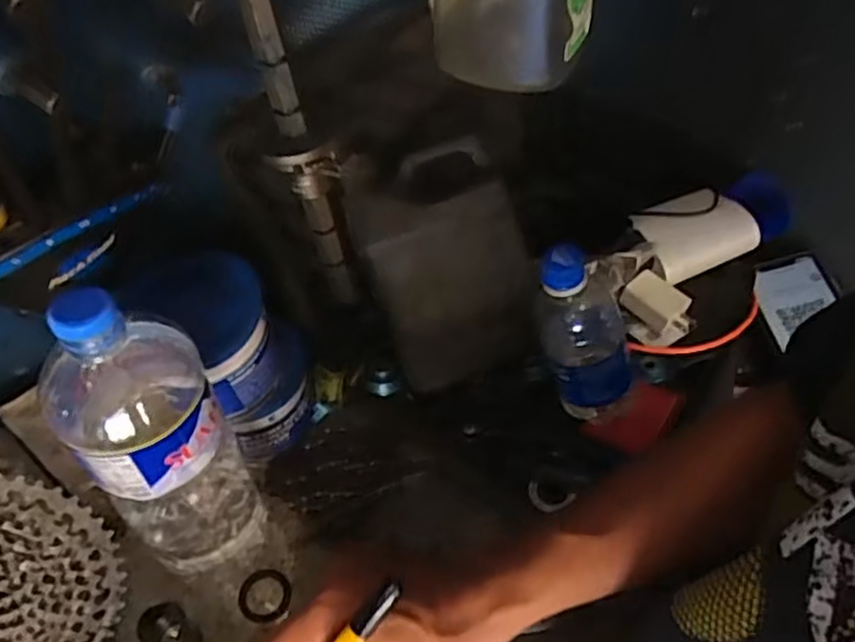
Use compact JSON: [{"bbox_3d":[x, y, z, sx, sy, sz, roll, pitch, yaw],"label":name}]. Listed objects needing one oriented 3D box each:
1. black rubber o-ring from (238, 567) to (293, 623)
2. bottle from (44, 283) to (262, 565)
[{"bbox_3d":[-0.130,0.219,0.578,0.041,0.008,0.042,0,53,0],"label":"black rubber o-ring"},{"bbox_3d":[-0.173,0.078,0.470,0.085,0.288,0.088,0,53,0],"label":"bottle"}]

